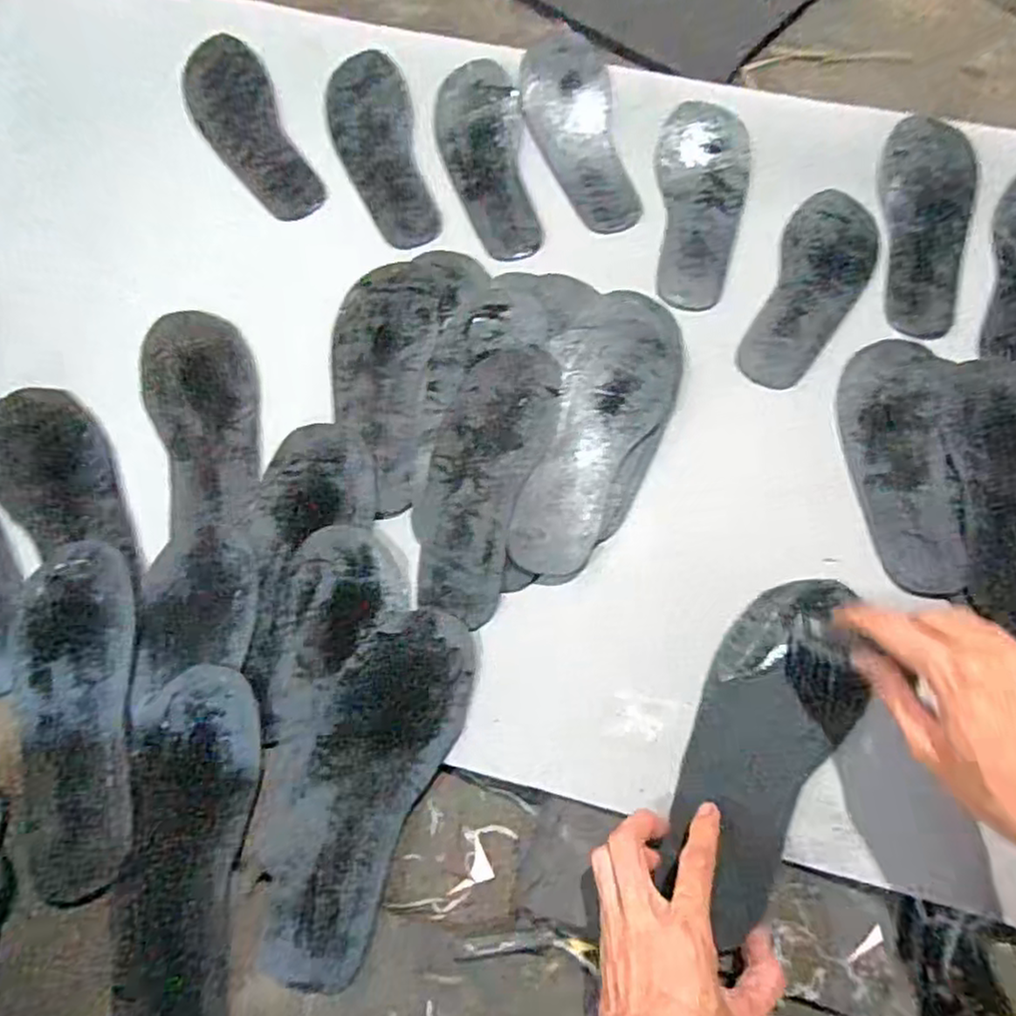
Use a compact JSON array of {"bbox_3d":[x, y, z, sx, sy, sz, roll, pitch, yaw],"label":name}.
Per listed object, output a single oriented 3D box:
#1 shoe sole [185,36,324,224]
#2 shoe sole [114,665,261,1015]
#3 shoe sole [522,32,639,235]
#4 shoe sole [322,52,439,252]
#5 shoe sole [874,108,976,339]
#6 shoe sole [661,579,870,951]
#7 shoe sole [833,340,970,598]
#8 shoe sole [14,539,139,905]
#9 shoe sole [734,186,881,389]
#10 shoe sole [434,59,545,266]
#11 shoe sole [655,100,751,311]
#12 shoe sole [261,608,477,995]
[{"bbox_3d":[-0.276,-0.400,0.726,0.086,0.005,0.233,-28,82,2],"label":"shoe sole"},{"bbox_3d":[-0.231,0.255,0.490,0.088,0.012,0.264,-4,70,0],"label":"shoe sole"},{"bbox_3d":[0.070,-0.387,0.703,0.089,0.031,0.236,-9,70,-2],"label":"shoe sole"},{"bbox_3d":[-0.130,-0.371,0.719,0.085,0.020,0.220,-18,83,-5],"label":"shoe sole"},{"bbox_3d":[0.414,-0.281,0.673,0.086,0.015,0.238,3,80,8],"label":"shoe sole"},{"bbox_3d":[0.181,0.162,0.477,0.096,0.019,0.240,20,75,9],"label":"shoe sole"},{"bbox_3d":[0.330,-0.040,0.577,0.090,0.012,0.237,6,64,9],"label":"shoe sole"},{"bbox_3d":[-0.334,0.152,0.524,0.092,0.009,0.258,-8,70,-1],"label":"shoe sole"},{"bbox_3d":[0.290,-0.211,0.651,0.084,0.010,0.226,25,72,10],"label":"shoe sole"},{"bbox_3d":[-0.023,-0.359,0.709,0.088,0.010,0.234,-8,78,-1],"label":"shoe sole"},{"bbox_3d":[0.195,-0.301,0.681,0.090,0.010,0.225,2,78,2],"label":"shoe sole"},{"bbox_3d":[-0.106,0.204,0.508,0.095,0.016,0.264,20,71,9],"label":"shoe sole"}]

